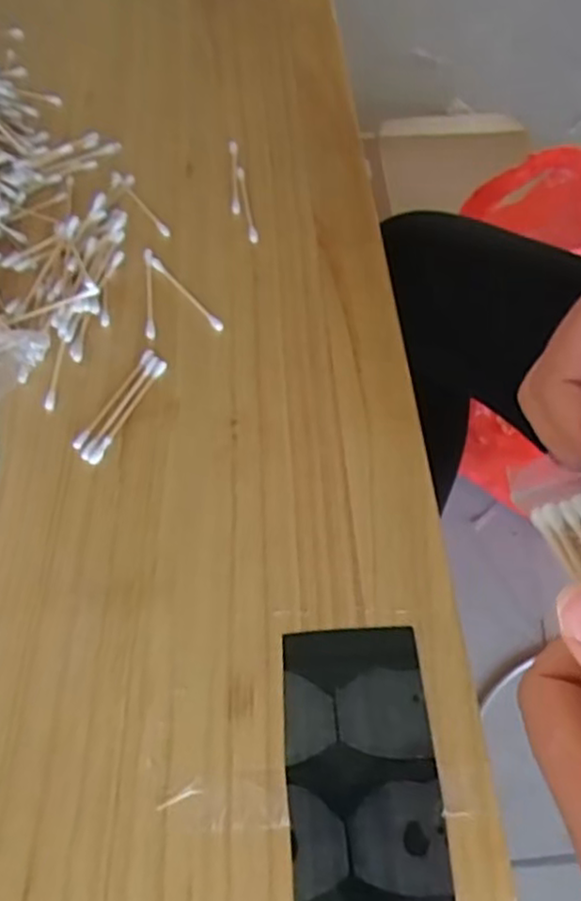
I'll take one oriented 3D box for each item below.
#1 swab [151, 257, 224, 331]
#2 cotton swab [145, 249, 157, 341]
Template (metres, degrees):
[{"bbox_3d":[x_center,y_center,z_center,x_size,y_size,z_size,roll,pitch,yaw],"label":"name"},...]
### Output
[{"bbox_3d":[-0.065,-0.098,0.430,0.008,0.004,0.076,-34,64,-17],"label":"swab"},{"bbox_3d":[-0.087,-0.098,0.429,0.006,0.004,0.074,-7,59,-2],"label":"cotton swab"}]

